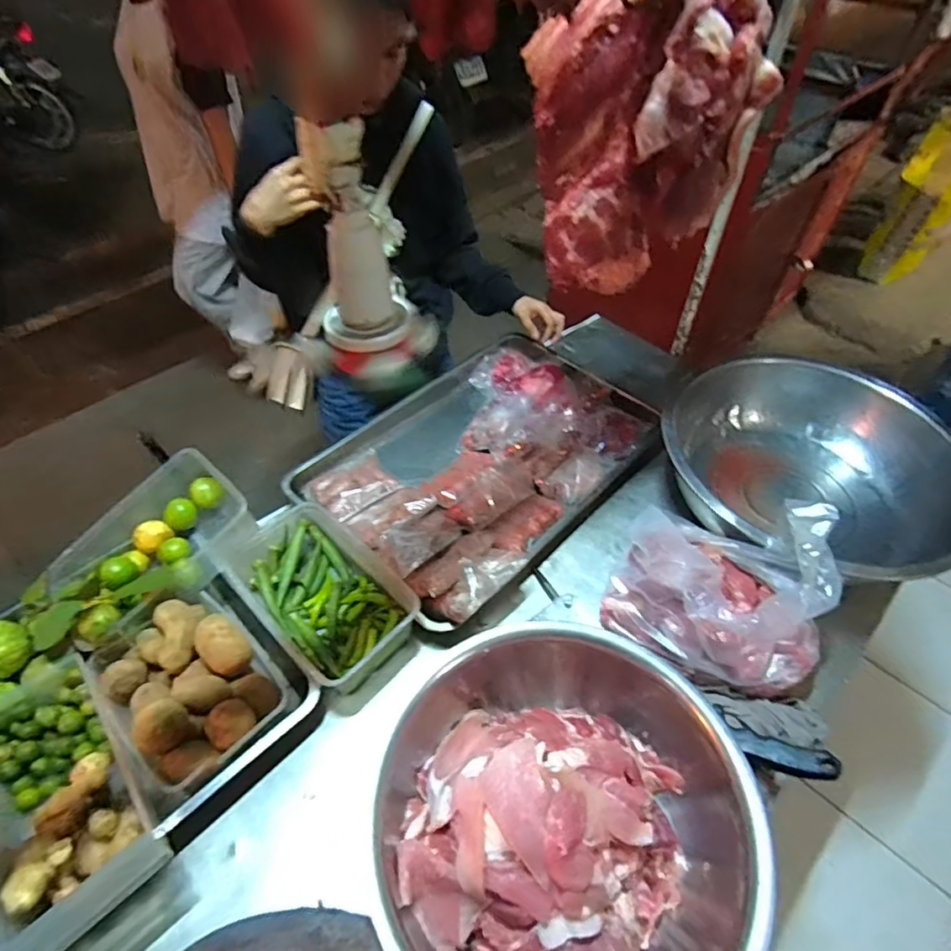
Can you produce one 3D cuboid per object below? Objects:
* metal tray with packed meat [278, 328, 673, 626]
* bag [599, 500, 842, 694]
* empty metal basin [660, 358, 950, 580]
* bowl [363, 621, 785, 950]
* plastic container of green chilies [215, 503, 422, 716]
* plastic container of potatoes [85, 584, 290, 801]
[{"bbox_3d":[0.018,-0.040,0.965,0.405,0.091,0.568,37,57,26],"label":"metal tray with packed meat"},{"bbox_3d":[0.310,0.147,0.710,0.259,0.173,0.197,10,49,6],"label":"bag"},{"bbox_3d":[0.511,0.002,0.897,0.432,0.145,0.410,1,49,-2],"label":"empty metal basin"},{"bbox_3d":[0.083,0.328,0.613,0.356,0.154,0.338,1,49,-2],"label":"bowl"},{"bbox_3d":[-0.215,0.171,0.788,0.162,0.088,0.264,-36,59,-29],"label":"plastic container of green chilies"},{"bbox_3d":[-0.342,0.245,0.679,0.165,0.080,0.217,-34,59,-28],"label":"plastic container of potatoes"}]

